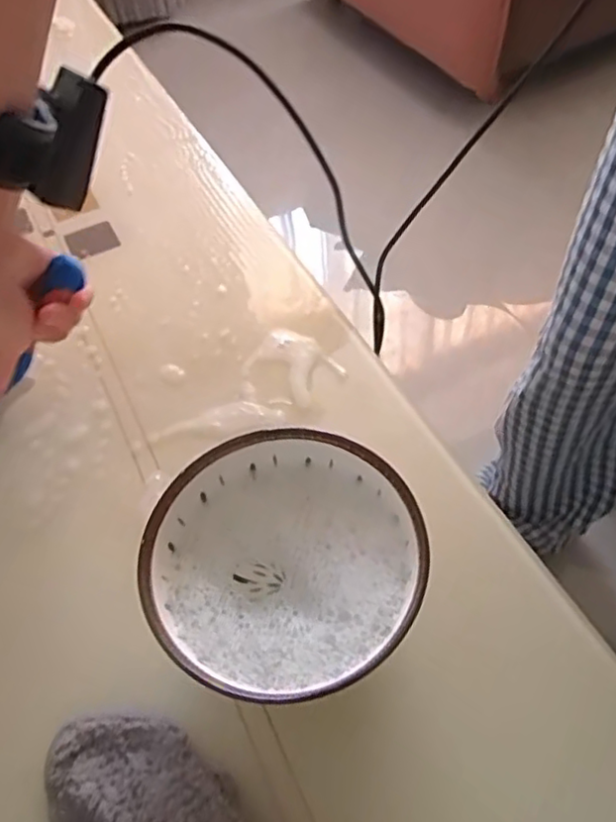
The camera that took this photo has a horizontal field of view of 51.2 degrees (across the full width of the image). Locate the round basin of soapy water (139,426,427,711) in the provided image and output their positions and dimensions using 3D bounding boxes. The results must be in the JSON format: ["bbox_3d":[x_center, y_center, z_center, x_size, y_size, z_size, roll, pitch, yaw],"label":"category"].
[{"bbox_3d":[-0.009,0.080,0.318,0.123,0.068,0.124,-3,54,3],"label":"round basin of soapy water"}]

